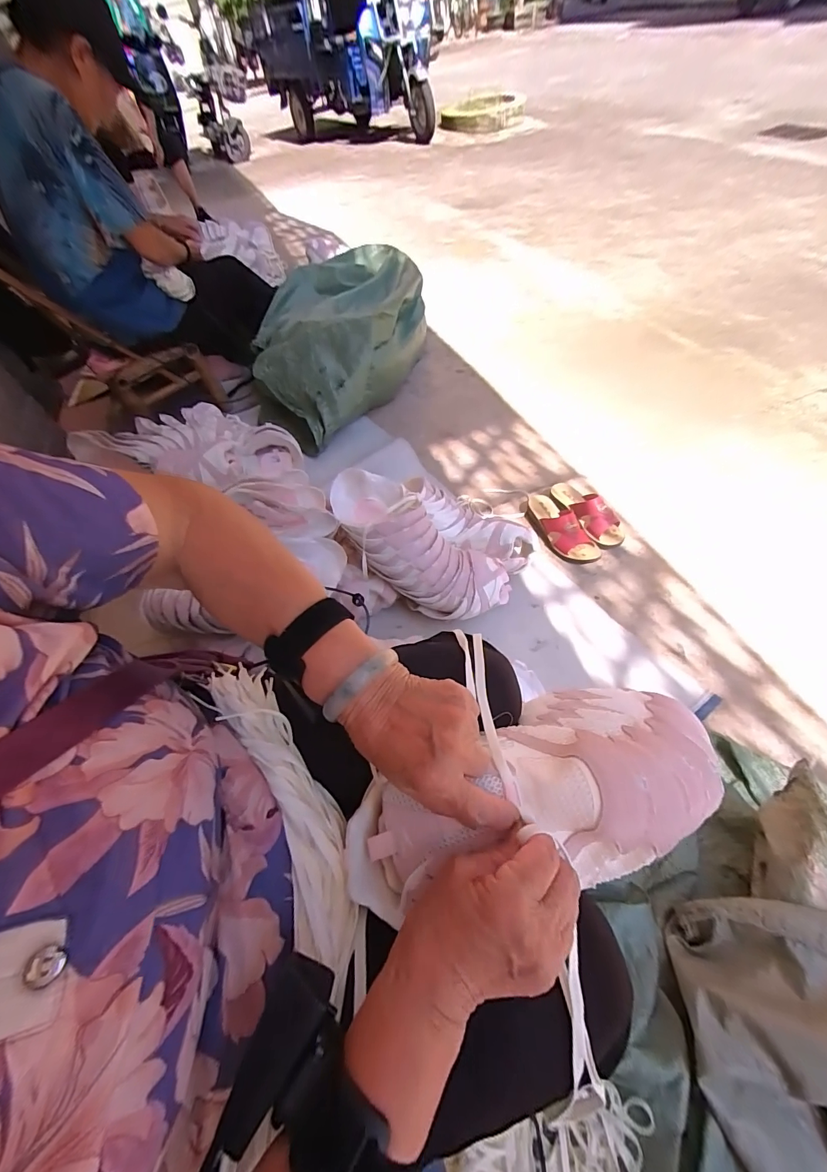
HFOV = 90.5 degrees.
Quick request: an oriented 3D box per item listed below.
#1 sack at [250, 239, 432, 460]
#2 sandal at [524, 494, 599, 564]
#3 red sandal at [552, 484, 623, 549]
[{"bbox_3d":[-0.224,-0.783,1.331,0.445,0.305,0.699,20,61,19],"label":"sack"},{"bbox_3d":[0.355,-0.149,1.004,0.089,0.079,0.232,-27,59,-13],"label":"sandal"},{"bbox_3d":[0.437,-0.197,1.027,0.096,0.086,0.225,-22,58,-10],"label":"red sandal"}]

